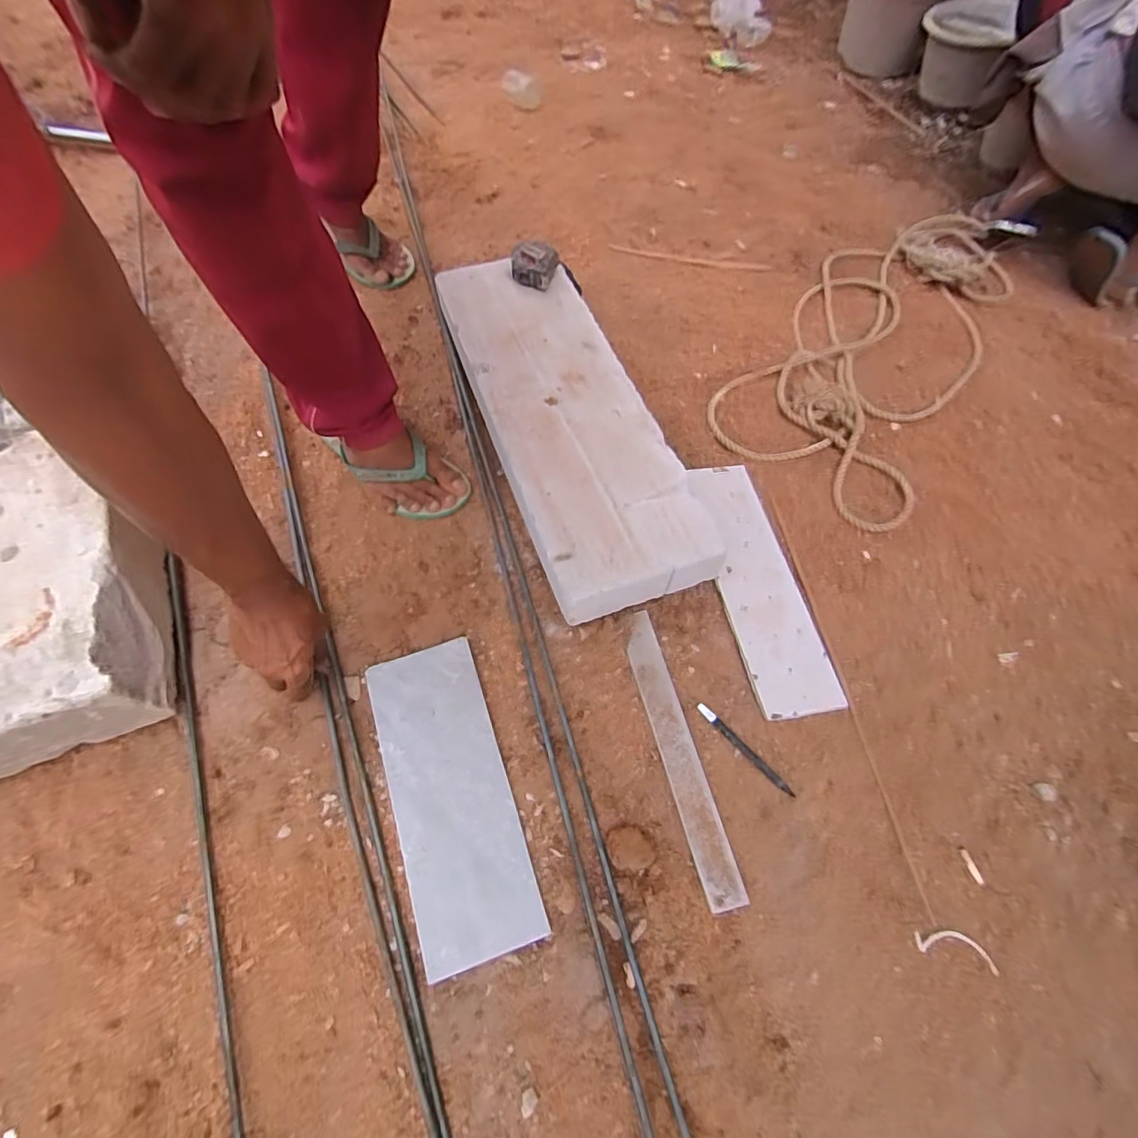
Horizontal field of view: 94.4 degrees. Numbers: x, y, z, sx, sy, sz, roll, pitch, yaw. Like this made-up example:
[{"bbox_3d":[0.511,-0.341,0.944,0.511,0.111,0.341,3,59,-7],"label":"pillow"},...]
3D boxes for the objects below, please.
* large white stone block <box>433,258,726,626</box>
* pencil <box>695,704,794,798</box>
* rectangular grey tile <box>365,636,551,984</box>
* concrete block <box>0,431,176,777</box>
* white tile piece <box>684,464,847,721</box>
[{"bbox_3d":[-0.017,-0.219,0.726,0.203,0.092,0.596,-17,65,-14],"label":"large white stone block"},{"bbox_3d":[0.192,0.197,0.576,0.010,0.011,0.129,-40,72,-20],"label":"pencil"},{"bbox_3d":[-0.124,0.227,0.542,0.115,0.013,0.300,-16,66,-11],"label":"rectangular grey tile"},{"bbox_3d":[-0.560,0.024,0.565,0.199,0.114,0.349,-20,66,-13],"label":"concrete block"},{"bbox_3d":[0.238,0.011,0.673,0.102,0.012,0.345,-8,64,-7],"label":"white tile piece"}]

